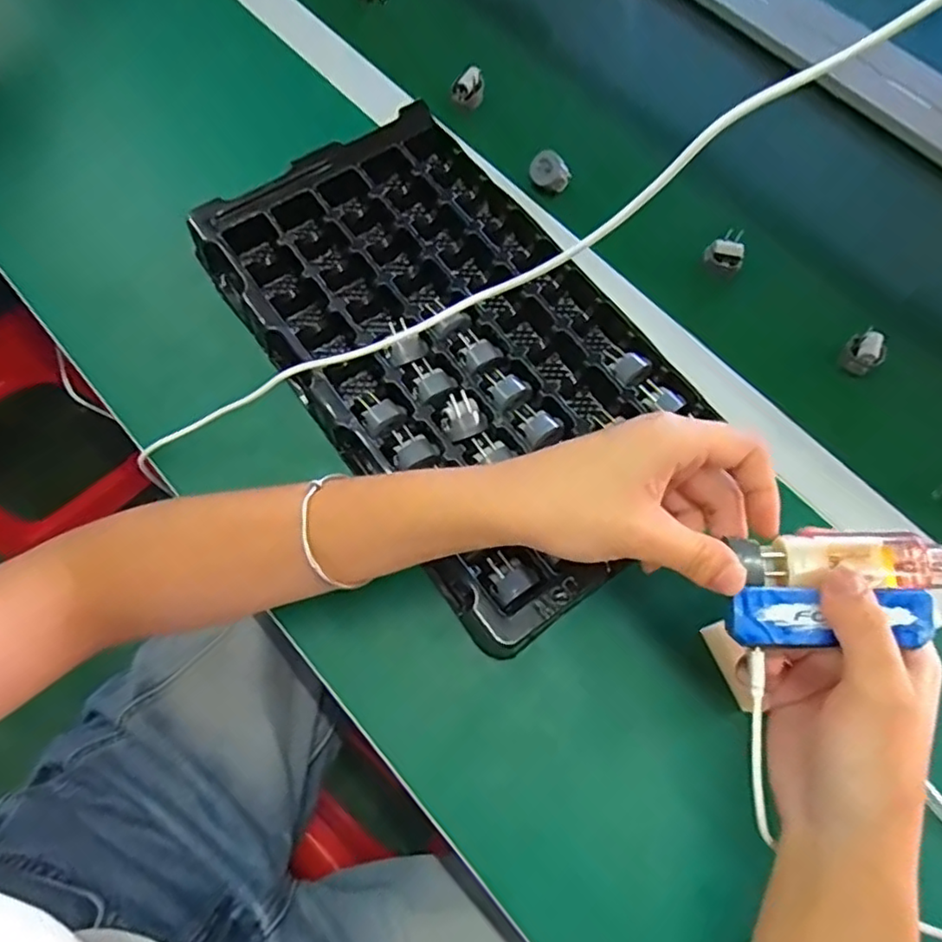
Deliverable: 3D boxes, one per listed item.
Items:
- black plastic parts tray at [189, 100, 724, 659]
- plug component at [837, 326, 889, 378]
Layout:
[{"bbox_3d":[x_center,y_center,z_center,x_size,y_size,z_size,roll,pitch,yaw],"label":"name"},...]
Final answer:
[{"bbox_3d":[-0.010,-0.084,0.415,0.206,0.034,0.354,-34,74,-13],"label":"black plastic parts tray"},{"bbox_3d":[0.280,-0.085,0.441,0.029,0.018,0.025,-37,75,-14],"label":"plug component"}]

